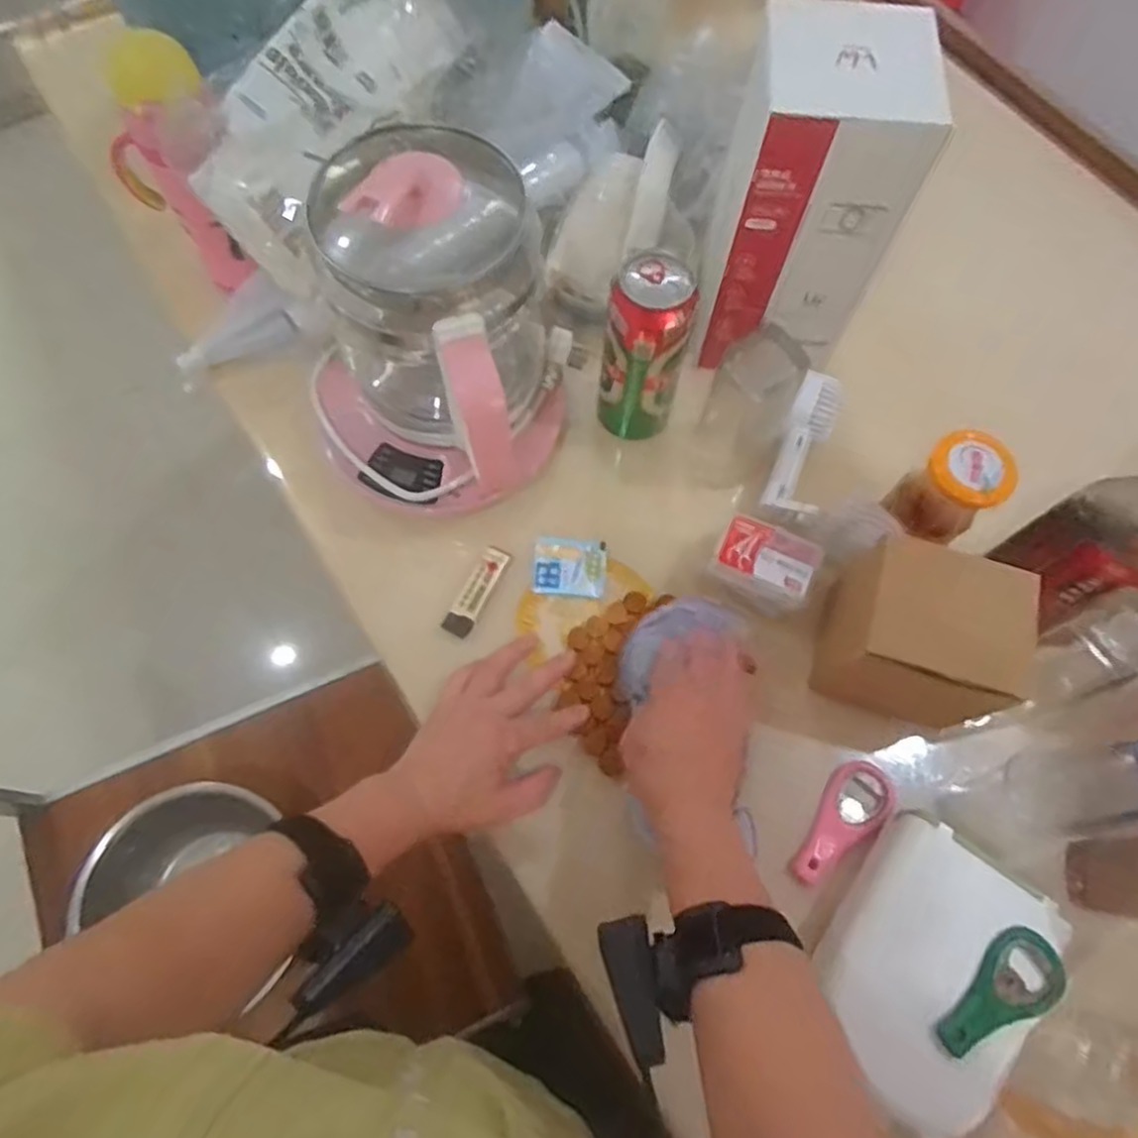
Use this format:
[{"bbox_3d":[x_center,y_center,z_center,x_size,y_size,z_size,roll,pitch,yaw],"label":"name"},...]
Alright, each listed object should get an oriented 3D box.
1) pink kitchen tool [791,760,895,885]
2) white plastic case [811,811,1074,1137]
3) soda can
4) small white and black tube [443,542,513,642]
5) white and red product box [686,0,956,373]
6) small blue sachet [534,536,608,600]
[{"bbox_3d":[0.200,0.185,0.534,0.042,0.009,0.100,38,72,12],"label":"pink kitchen tool"},{"bbox_3d":[0.234,0.263,0.481,0.115,0.055,0.163,34,71,10],"label":"white plastic case"},{"bbox_3d":[0.058,-0.163,0.582,0.060,0.172,0.058,1,69,-2],"label":"soda can"},{"bbox_3d":[-0.074,0.016,0.587,0.025,0.010,0.079,25,70,7],"label":"small white and black tube"},{"bbox_3d":[0.181,-0.278,0.569,0.114,0.231,0.124,5,69,-1],"label":"white and red product box"},{"bbox_3d":[0.001,-0.002,0.600,0.057,0.008,0.048,5,69,-1],"label":"small blue sachet"}]

